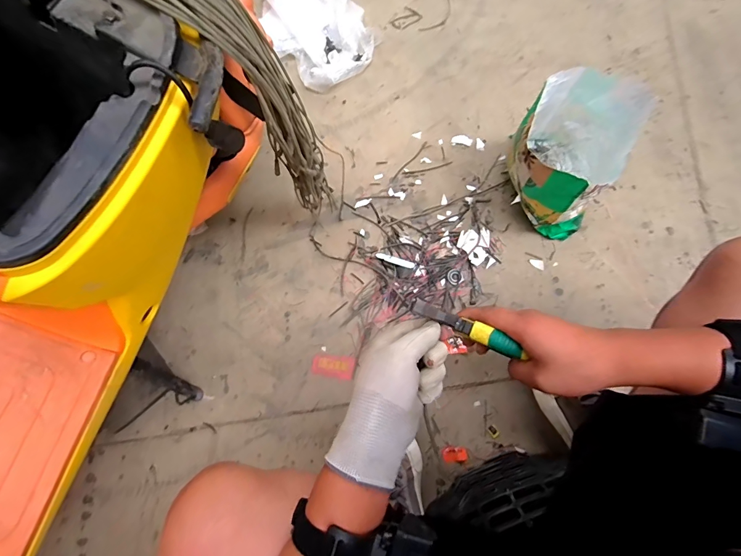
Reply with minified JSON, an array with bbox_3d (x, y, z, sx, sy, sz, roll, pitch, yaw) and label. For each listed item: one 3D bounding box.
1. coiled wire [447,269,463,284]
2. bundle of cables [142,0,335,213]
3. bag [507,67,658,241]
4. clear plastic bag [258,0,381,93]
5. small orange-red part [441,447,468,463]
[{"bbox_3d":[0.193,-0.002,0.845,0.033,0.005,0.035,-29,75,-5],"label":"coiled wire"},{"bbox_3d":[-0.198,-0.252,0.474,0.212,0.549,0.076,11,73,32],"label":"bundle of cables"},{"bbox_3d":[0.407,-0.242,0.772,0.211,0.257,0.245,26,77,10],"label":"bag"},{"bbox_3d":[-0.170,-0.781,1.063,0.275,0.042,0.536,-19,74,-2],"label":"clear plastic bag"},{"bbox_3d":[0.172,0.359,0.749,0.048,0.007,0.028,-9,74,1],"label":"small orange-red part"}]

